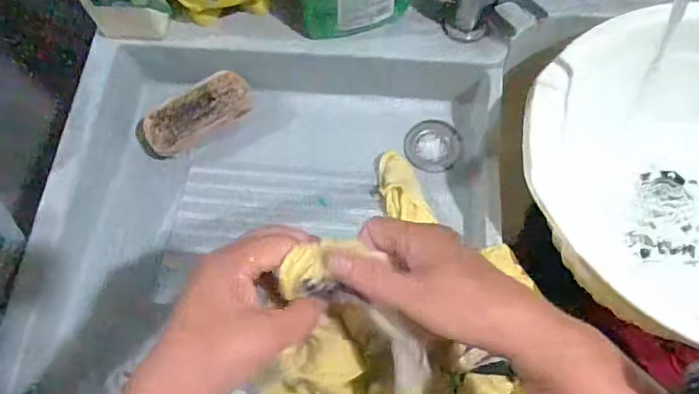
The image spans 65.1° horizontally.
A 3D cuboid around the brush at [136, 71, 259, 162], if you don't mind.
[{"bbox_3d":[-0.168,-0.089,0.598,0.127,0.031,0.055,-32,69,-12],"label":"brush"}]

